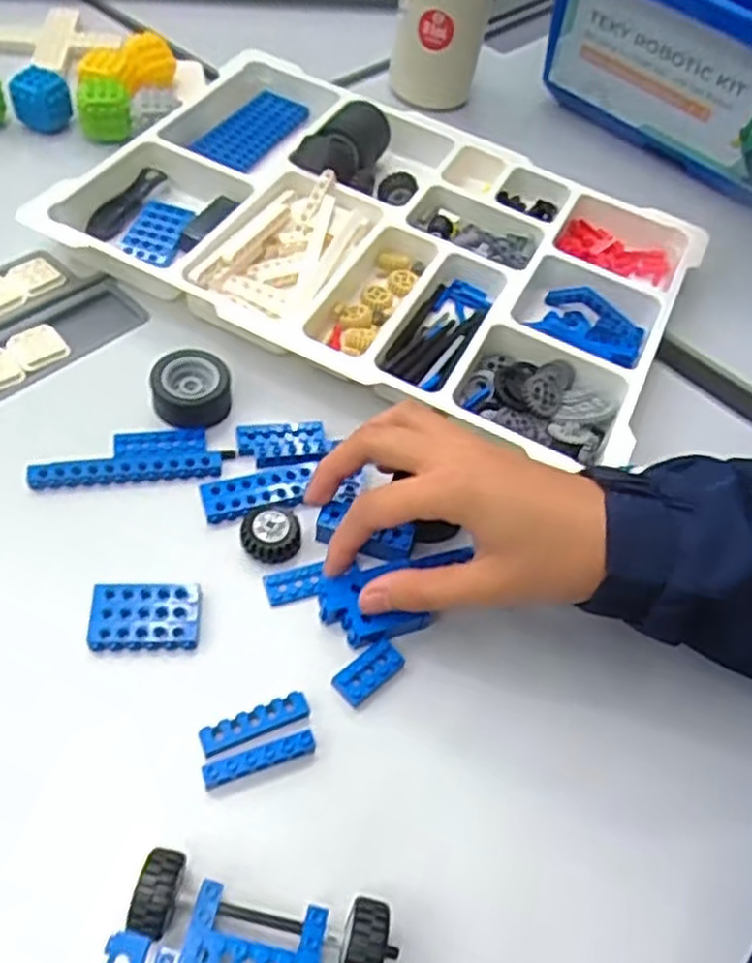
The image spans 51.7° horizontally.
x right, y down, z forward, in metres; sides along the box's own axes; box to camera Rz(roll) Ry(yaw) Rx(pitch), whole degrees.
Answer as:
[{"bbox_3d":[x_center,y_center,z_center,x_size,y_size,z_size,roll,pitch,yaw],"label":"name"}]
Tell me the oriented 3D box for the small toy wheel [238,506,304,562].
[{"bbox_3d":[-0.054,0.025,0.386,0.028,0.013,0.028,5,54,-6],"label":"small toy wheel"}]

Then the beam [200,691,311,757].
[{"bbox_3d":[-0.052,0.104,0.336,0.046,0.011,0.014,-16,58,-20],"label":"beam"}]

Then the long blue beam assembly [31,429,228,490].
[{"bbox_3d":[-0.130,-0.015,0.406,0.093,0.009,0.034,-4,55,-12],"label":"long blue beam assembly"}]

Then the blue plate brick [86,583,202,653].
[{"bbox_3d":[-0.105,0.063,0.358,0.047,0.014,0.032,0,54,-9],"label":"blue plate brick"}]

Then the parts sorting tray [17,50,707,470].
[{"bbox_3d":[-0.001,-0.169,0.507,0.389,0.035,0.259,25,54,9],"label":"parts sorting tray"}]

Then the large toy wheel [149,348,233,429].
[{"bbox_3d":[-0.101,-0.052,0.426,0.040,0.021,0.040,5,54,-6],"label":"large toy wheel"}]

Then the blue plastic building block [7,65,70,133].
[{"bbox_3d":[-0.239,-0.274,0.554,0.032,0.030,0.034,40,58,19],"label":"blue plastic building block"}]

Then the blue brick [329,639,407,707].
[{"bbox_3d":[-0.004,0.087,0.356,0.032,0.008,0.018,-32,65,-28],"label":"blue brick"}]

